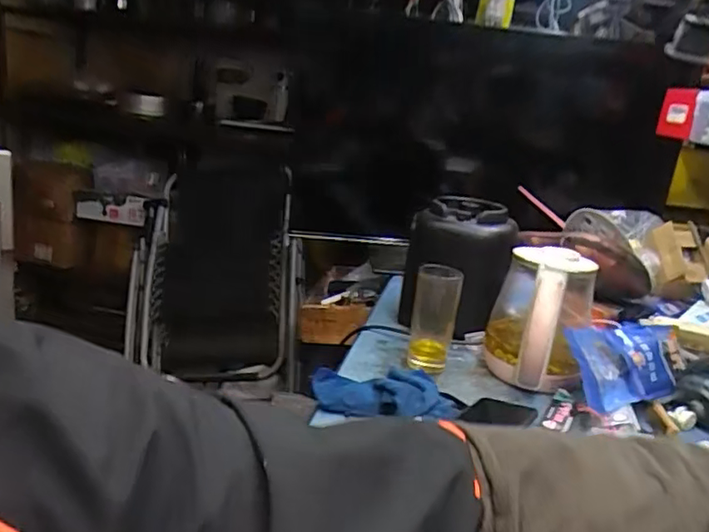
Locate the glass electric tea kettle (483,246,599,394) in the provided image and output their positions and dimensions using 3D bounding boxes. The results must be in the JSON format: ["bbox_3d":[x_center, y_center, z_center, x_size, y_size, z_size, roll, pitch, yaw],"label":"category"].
[{"bbox_3d":[0.279,0.069,0.884,0.136,0.182,0.187,12,17,18],"label":"glass electric tea kettle"}]

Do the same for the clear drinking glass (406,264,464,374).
[{"bbox_3d":[0.121,0.078,0.896,0.064,0.161,0.067,9,16,10],"label":"clear drinking glass"}]

